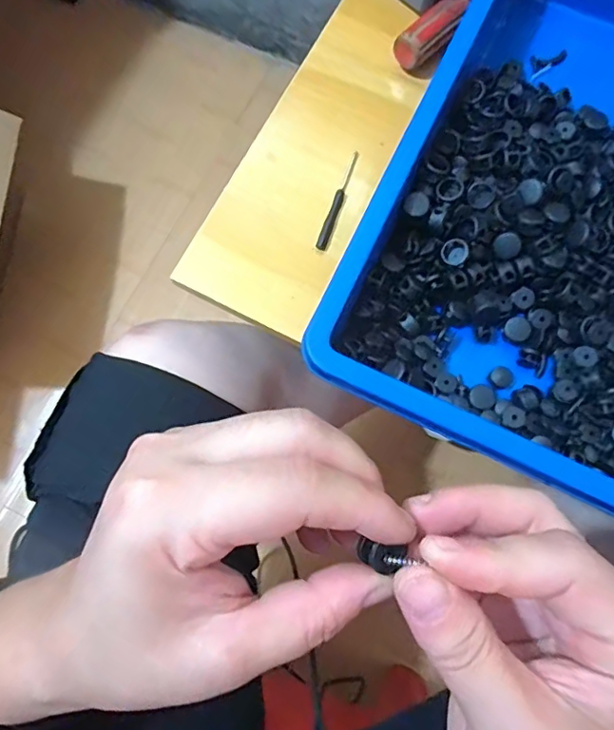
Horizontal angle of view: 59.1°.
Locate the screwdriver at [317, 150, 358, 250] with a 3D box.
[{"bbox_3d":[0.020,-0.112,0.375,0.007,0.007,0.073,18,78,4],"label":"screwdriver"}]

